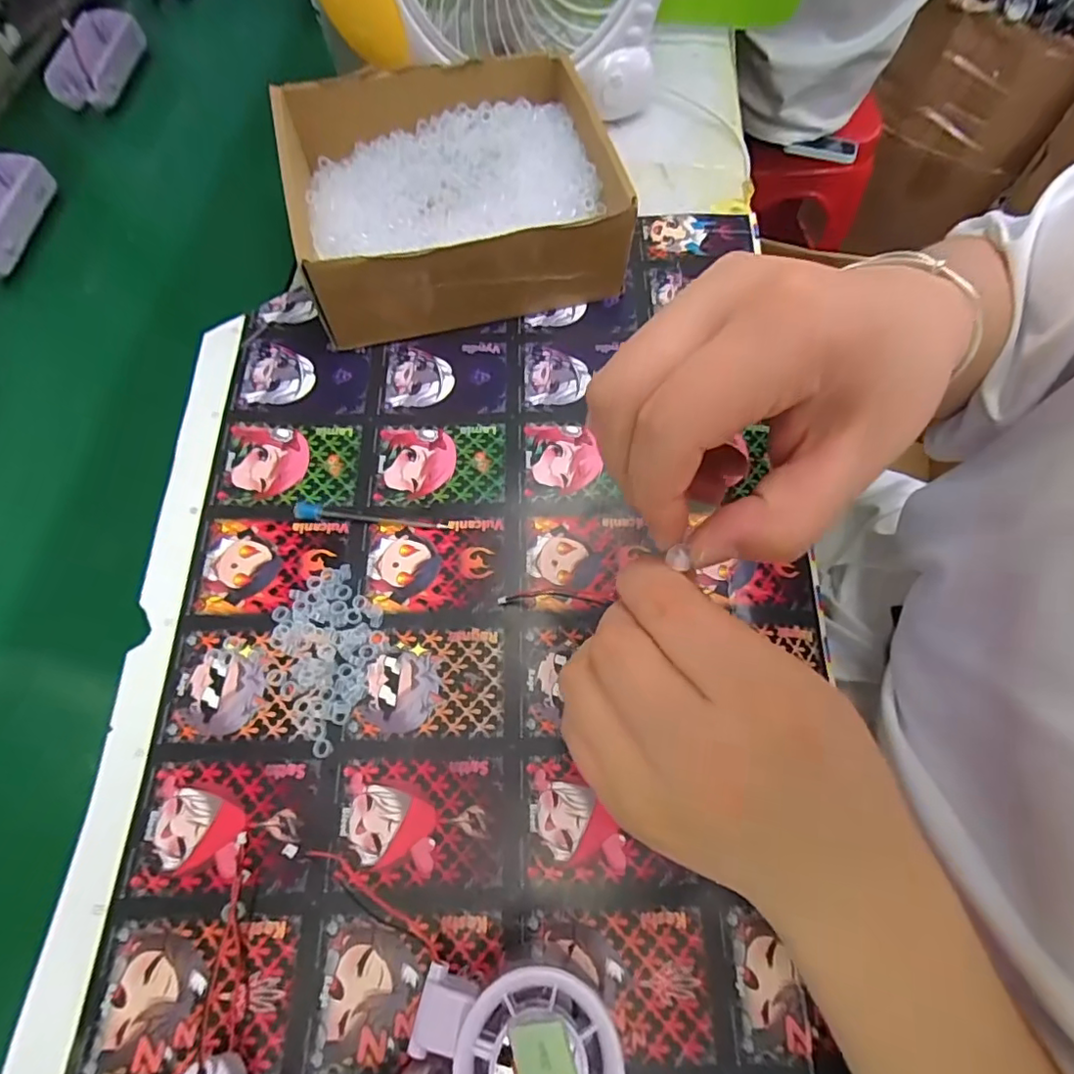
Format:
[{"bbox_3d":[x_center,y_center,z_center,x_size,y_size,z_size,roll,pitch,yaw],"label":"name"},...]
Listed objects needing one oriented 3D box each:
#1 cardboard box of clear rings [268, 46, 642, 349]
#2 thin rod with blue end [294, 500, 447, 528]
[{"bbox_3d":[-0.058,-0.234,0.391,0.197,0.073,0.168,-14,69,-7],"label":"cardboard box of clear rings"},{"bbox_3d":[-0.099,-0.013,0.336,0.088,0.008,0.010,4,68,0],"label":"thin rod with blue end"}]

